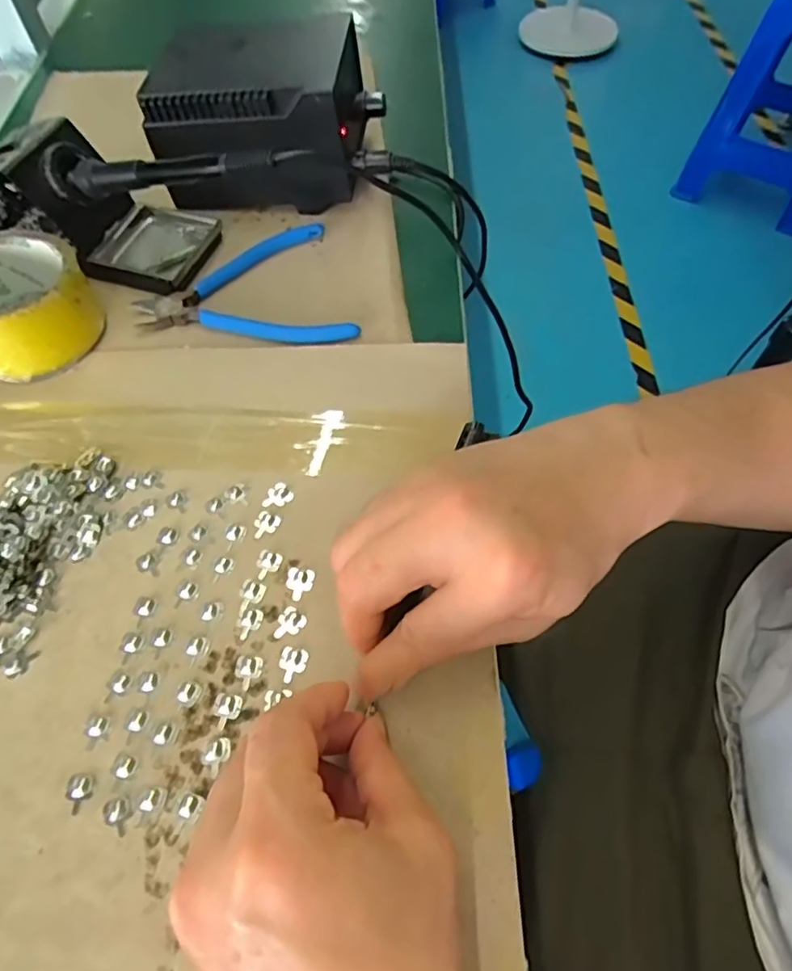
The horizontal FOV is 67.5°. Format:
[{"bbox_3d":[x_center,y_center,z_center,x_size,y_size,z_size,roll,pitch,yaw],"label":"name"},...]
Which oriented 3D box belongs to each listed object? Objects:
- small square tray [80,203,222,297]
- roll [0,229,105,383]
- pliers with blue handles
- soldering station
[{"bbox_3d":[-0.172,-0.170,0.420,0.082,0.012,0.078,15,60,9],"label":"small square tray"},{"bbox_3d":[-0.236,-0.114,0.370,0.083,0.044,0.084,0,59,0],"label":"roll"},{"bbox_3d":[-0.097,-0.141,0.406,0.144,0.007,0.108,1,59,1],"label":"pliers with blue handles"},{"bbox_3d":[-0.092,-0.271,0.440,0.158,0.090,0.116,2,59,2],"label":"soldering station"}]

